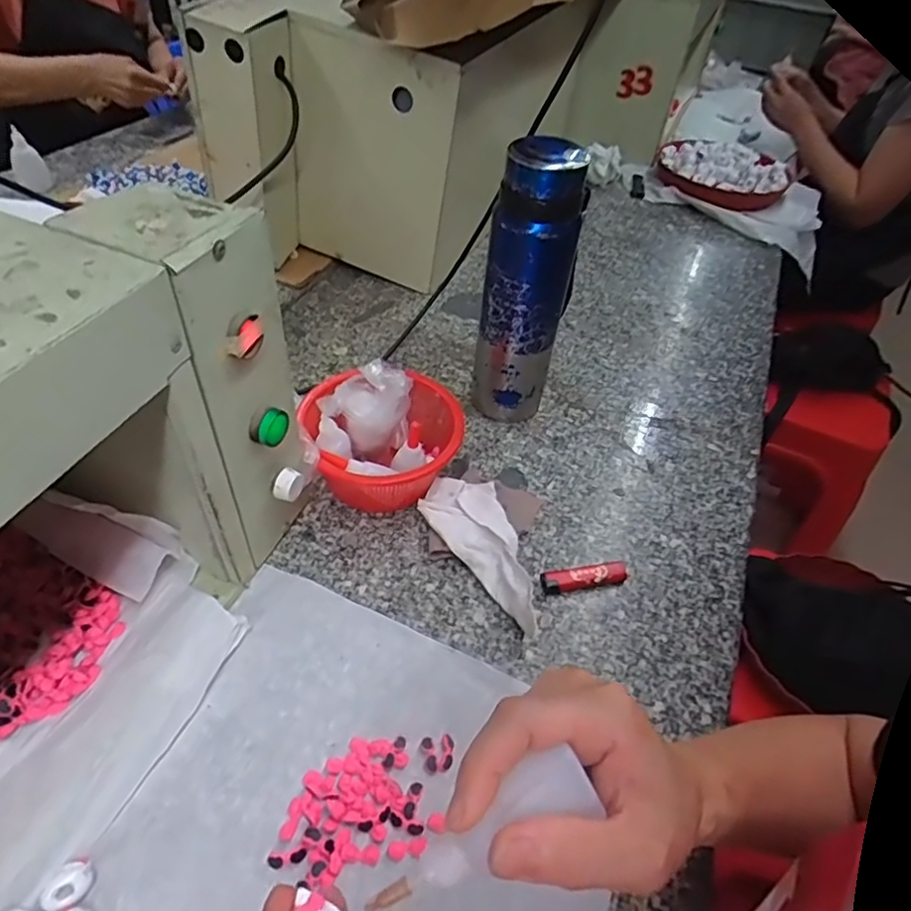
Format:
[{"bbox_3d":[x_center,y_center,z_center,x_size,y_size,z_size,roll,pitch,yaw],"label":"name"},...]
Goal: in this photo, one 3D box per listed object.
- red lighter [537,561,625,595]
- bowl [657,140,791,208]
[{"bbox_3d":[0.114,0.106,0.536,0.078,0.011,0.023,-3,47,-10],"label":"red lighter"},{"bbox_3d":[0.474,-0.508,1.100,0.223,0.054,0.188,29,50,20],"label":"bowl"}]

